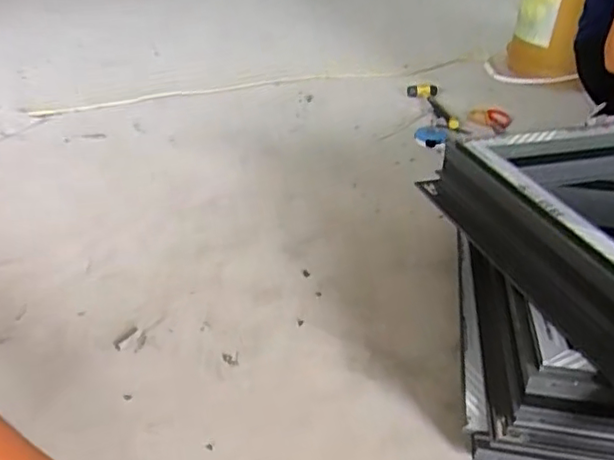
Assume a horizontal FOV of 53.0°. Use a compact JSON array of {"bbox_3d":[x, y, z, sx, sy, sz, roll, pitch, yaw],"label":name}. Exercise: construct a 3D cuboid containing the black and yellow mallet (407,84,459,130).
[{"bbox_3d":[0.330,-0.315,1.569,0.087,0.028,0.291,-5,32,-9],"label":"black and yellow mallet"}]

